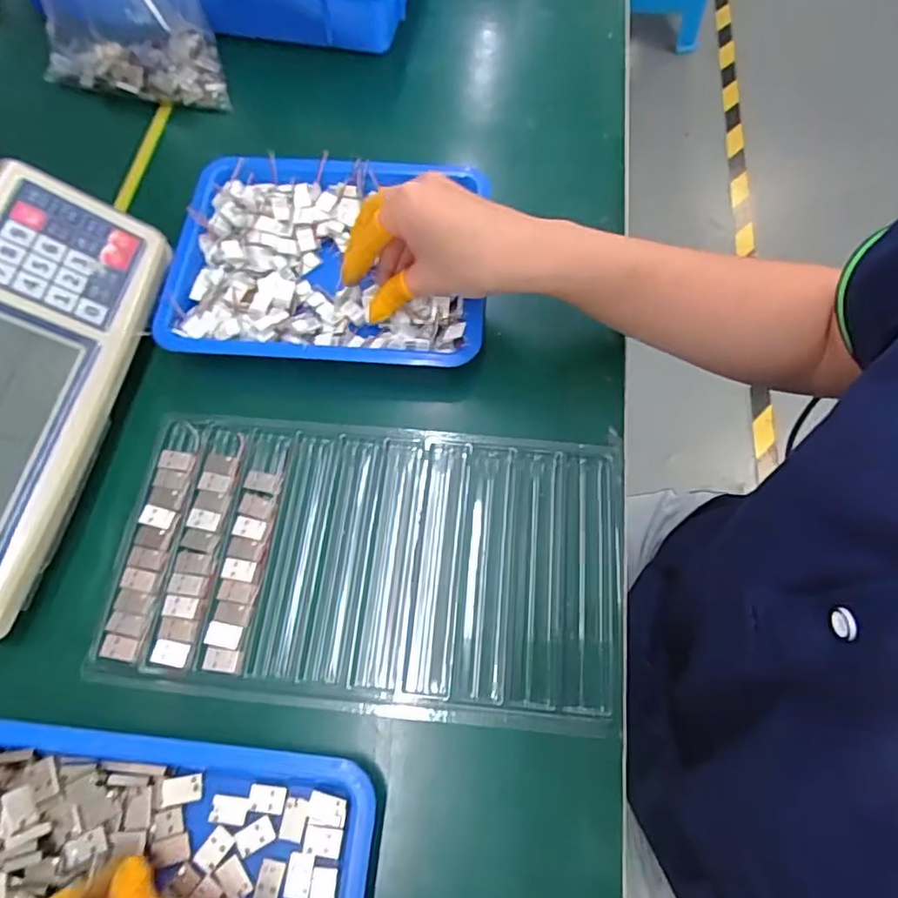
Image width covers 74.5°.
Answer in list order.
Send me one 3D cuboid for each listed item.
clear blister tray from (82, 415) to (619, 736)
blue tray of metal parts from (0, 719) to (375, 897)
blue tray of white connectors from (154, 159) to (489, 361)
[{"bbox_3d":[-0.046,0.063,0.348,0.288,0.016,0.163,5,66,3],"label":"clear blister tray"},{"bbox_3d":[-0.150,0.225,0.261,0.213,0.021,0.175,7,64,2],"label":"blue tray of metal parts"},{"bbox_3d":[-0.089,-0.138,0.420,0.202,0.030,0.170,4,64,1],"label":"blue tray of white connectors"}]

